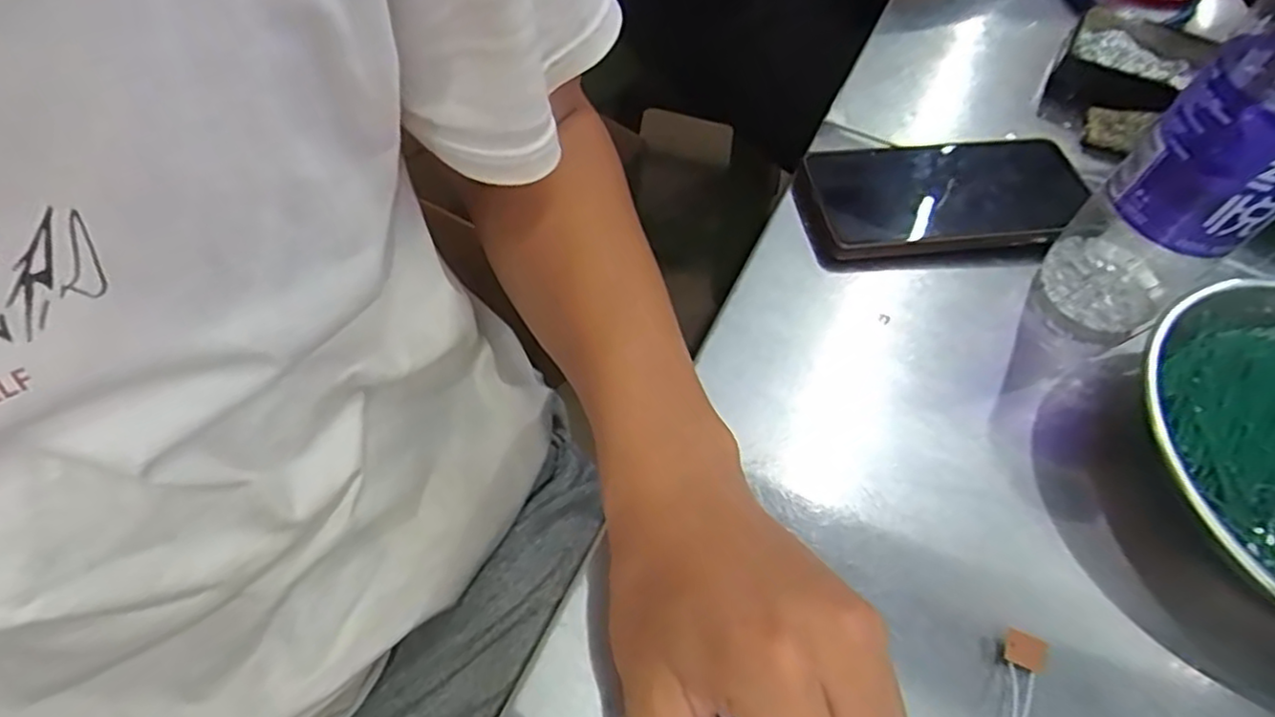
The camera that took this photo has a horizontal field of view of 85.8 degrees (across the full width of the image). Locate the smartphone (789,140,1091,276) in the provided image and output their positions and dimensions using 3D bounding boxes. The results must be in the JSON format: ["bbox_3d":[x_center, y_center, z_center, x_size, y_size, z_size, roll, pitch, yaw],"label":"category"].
[{"bbox_3d":[0.177,-0.092,0.393,0.162,0.016,0.085,-7,58,-8],"label":"smartphone"}]

